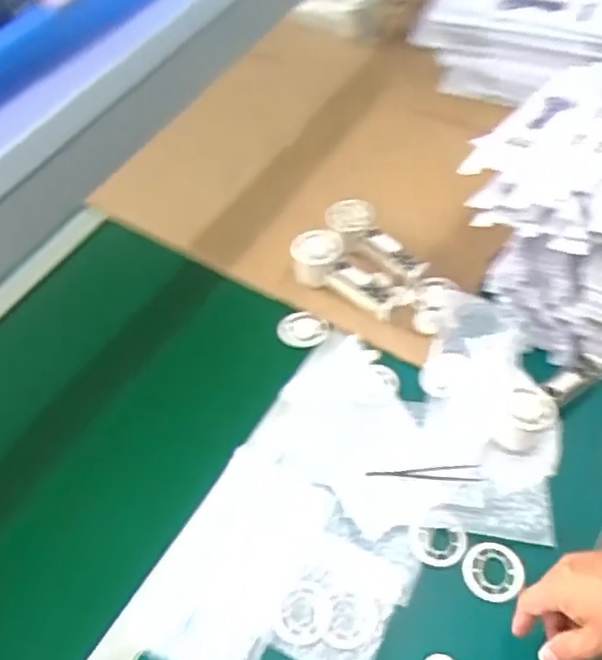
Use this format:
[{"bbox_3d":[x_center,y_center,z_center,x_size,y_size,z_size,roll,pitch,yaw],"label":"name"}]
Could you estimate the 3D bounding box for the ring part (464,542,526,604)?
[{"bbox_3d":[0.199,0.249,0.645,0.060,0.005,0.056,4,58,6],"label":"ring part"}]

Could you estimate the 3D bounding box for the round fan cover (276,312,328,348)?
[{"bbox_3d":[0.003,-0.002,0.825,0.065,0.013,0.048,-4,57,1],"label":"round fan cover"}]

